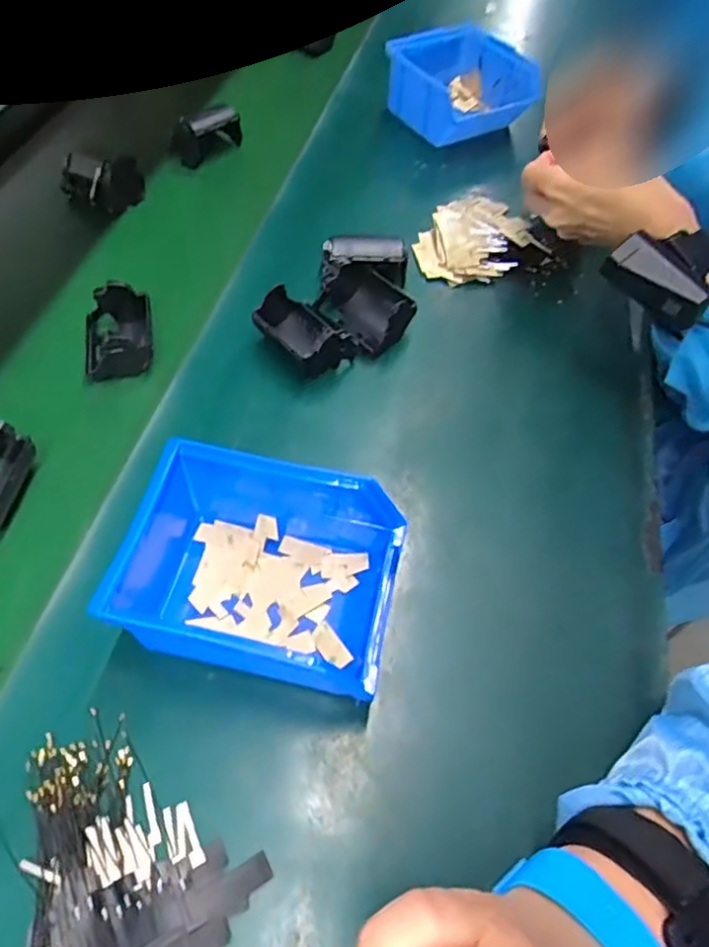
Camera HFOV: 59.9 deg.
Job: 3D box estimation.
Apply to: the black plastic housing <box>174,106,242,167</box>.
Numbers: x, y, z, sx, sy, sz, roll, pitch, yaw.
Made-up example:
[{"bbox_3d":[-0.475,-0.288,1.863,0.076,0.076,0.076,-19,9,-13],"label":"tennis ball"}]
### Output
[{"bbox_3d":[-0.152,-0.355,0.639,0.071,0.050,0.035,-35,64,-23],"label":"black plastic housing"}]

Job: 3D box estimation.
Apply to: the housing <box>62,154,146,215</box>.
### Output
[{"bbox_3d":[-0.247,-0.283,0.596,0.073,0.042,0.039,17,57,9],"label":"housing"}]

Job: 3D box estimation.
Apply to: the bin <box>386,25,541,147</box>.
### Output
[{"bbox_3d":[0.109,-0.407,0.656,0.117,0.068,0.132,-29,62,-20],"label":"bin"}]

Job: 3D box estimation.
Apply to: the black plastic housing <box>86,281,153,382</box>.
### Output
[{"bbox_3d":[-0.185,-0.112,0.480,0.051,0.039,0.081,-9,57,-9],"label":"black plastic housing"}]

